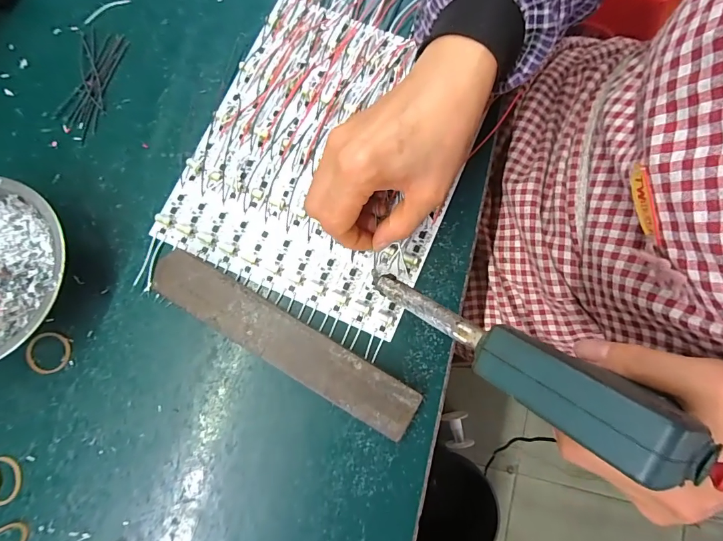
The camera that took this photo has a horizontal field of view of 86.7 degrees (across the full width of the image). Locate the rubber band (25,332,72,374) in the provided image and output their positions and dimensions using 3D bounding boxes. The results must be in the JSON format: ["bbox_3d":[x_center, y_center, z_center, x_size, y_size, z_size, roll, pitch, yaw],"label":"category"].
[{"bbox_3d":[-0.220,0.058,0.269,0.029,0.004,0.028,-9,79,-1],"label":"rubber band"}]

